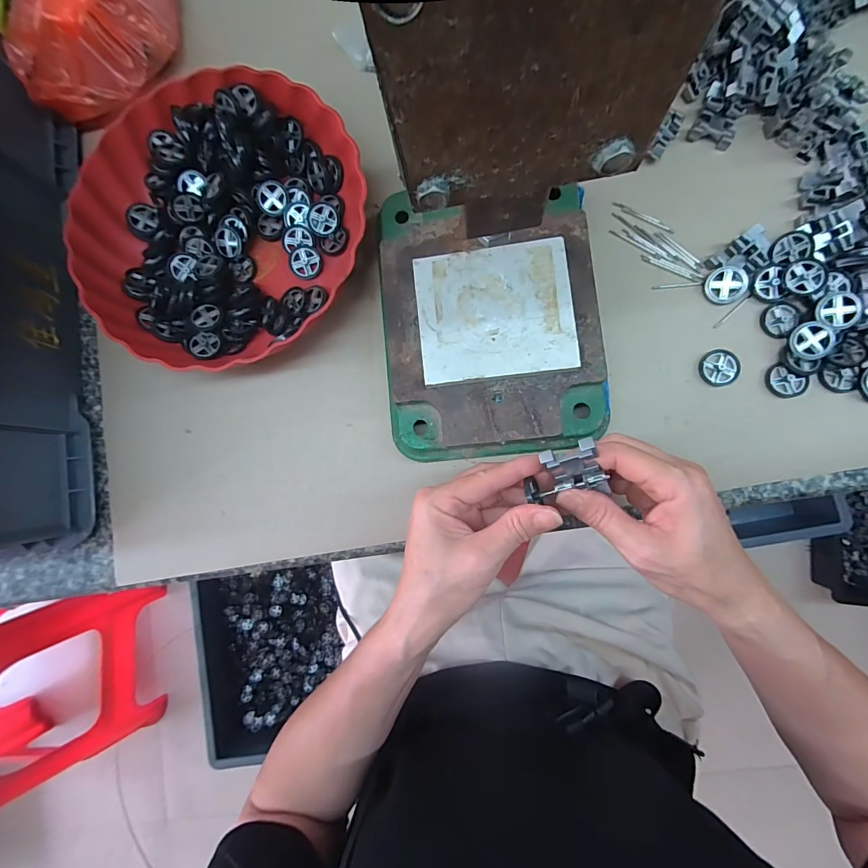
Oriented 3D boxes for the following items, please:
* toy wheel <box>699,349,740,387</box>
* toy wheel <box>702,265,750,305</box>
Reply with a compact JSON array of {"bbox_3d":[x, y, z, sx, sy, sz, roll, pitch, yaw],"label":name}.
[{"bbox_3d":[0.219,-0.051,0.308,0.027,0.004,0.027,3,86,6],"label":"toy wheel"},{"bbox_3d":[0.225,-0.114,0.310,0.028,0.007,0.028,2,96,23],"label":"toy wheel"}]

